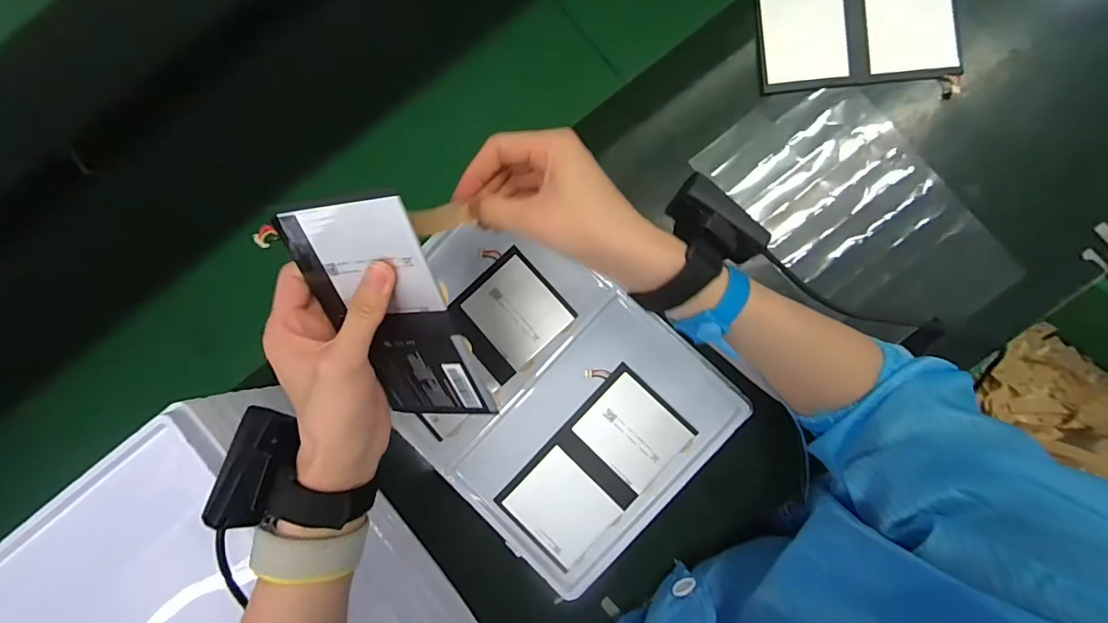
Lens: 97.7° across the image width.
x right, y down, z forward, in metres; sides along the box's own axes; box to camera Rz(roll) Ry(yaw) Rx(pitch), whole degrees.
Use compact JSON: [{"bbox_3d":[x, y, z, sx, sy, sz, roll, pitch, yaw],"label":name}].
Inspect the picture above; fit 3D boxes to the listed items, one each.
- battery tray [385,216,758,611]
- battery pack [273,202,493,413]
[{"bbox_3d":[-0.012,0.069,0.445,0.305,0.024,0.239,43,91,8],"label":"battery tray"},{"bbox_3d":[-0.100,0.009,0.308,0.084,0.007,0.165,-6,125,18],"label":"battery pack"}]

